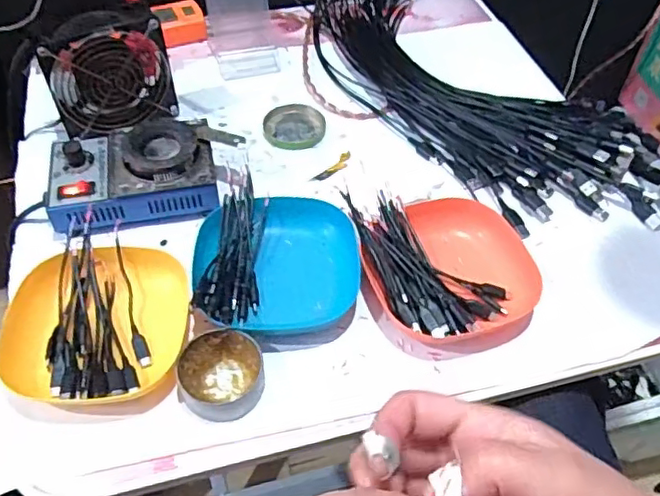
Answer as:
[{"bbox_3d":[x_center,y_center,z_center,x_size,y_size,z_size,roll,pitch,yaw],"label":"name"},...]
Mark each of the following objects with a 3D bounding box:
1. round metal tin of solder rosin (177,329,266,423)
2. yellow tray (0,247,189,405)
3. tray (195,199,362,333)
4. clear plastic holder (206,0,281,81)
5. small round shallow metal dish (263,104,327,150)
[{"bbox_3d":[-0.082,0.096,0.466,0.063,0.025,0.062,0,52,-1],"label":"round metal tin of solder rosin"},{"bbox_3d":[-0.186,0.057,0.491,0.134,0.025,0.135,-1,52,-2],"label":"yellow tray"},{"bbox_3d":[-0.045,0.013,0.535,0.139,0.033,0.122,-11,53,-9],"label":"tray"},{"bbox_3d":[-0.104,-0.274,0.722,0.082,0.091,0.094,-6,53,-6],"label":"clear plastic holder"},{"bbox_3d":[-0.038,-0.133,0.666,0.066,0.009,0.059,1,52,0],"label":"small round shallow metal dish"}]

